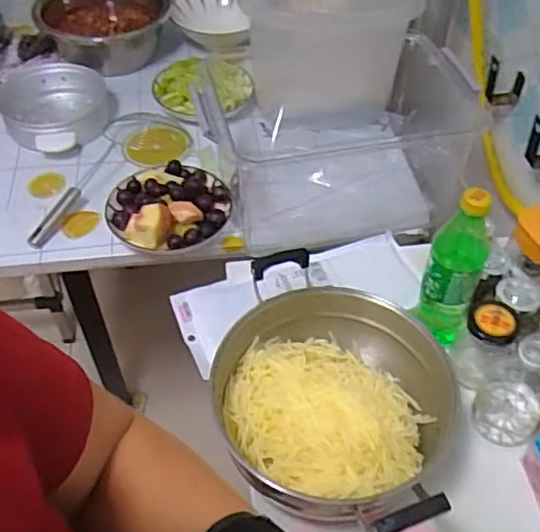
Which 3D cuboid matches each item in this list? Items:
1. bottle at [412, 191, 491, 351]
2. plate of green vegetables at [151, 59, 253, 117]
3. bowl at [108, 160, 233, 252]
[{"bbox_3d":[0.211,0.003,0.719,0.059,0.222,0.055,18,51,15],"label":"bottle"},{"bbox_3d":[-0.119,-0.326,1.132,0.174,0.059,0.151,-16,50,-14],"label":"plate of green vegetables"},{"bbox_3d":[-0.147,-0.082,0.917,0.175,0.068,0.164,0,48,0],"label":"bowl"}]

